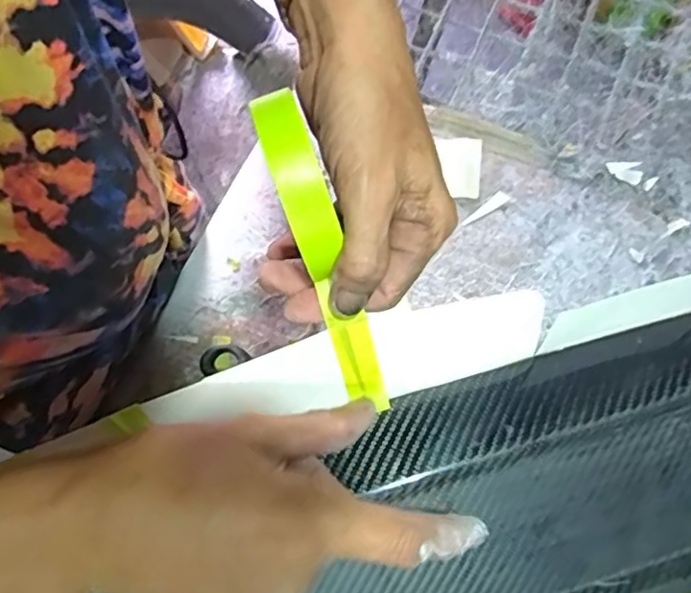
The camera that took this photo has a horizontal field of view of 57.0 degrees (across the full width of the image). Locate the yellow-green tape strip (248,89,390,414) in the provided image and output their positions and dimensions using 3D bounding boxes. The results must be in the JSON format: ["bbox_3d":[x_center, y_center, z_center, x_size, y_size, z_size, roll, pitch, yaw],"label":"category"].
[{"bbox_3d":[-0.008,-0.010,0.275,0.019,0.149,0.031,-23,32,-8],"label":"yellow-green tape strip"}]

